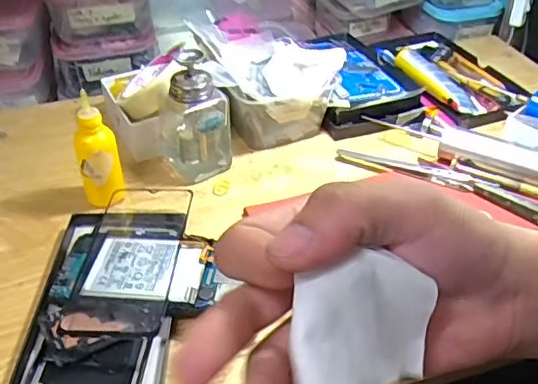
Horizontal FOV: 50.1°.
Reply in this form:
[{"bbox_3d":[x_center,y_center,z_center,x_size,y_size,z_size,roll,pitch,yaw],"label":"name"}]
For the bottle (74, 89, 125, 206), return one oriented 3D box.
[{"bbox_3d":[-0.149,-0.030,0.502,0.034,0.105,0.027,-12,41,-14],"label":"bottle"}]

